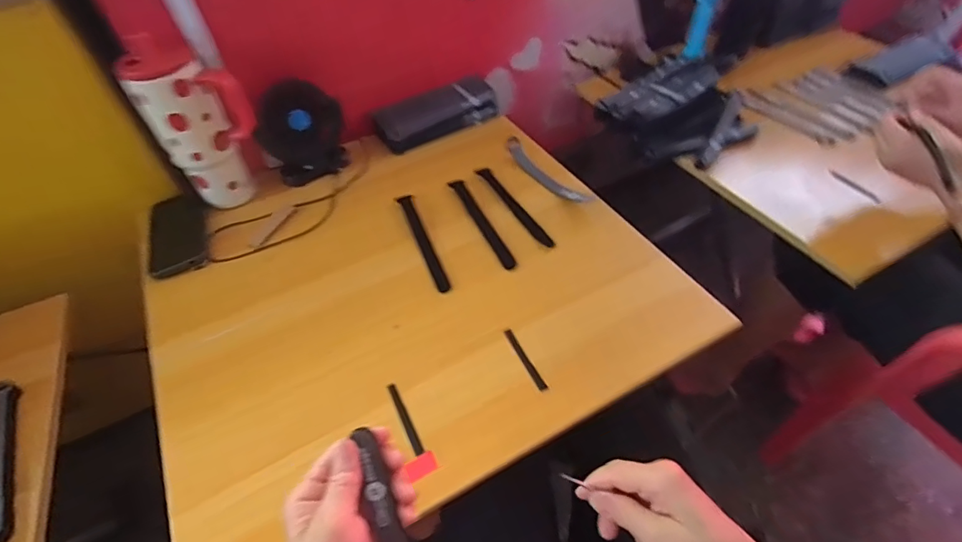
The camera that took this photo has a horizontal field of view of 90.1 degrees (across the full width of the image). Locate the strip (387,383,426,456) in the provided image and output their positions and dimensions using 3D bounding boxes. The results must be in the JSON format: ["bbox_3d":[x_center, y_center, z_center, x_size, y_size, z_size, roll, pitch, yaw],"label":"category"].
[{"bbox_3d":[-0.076,0.149,0.486,0.009,0.007,0.080,-23,52,-15],"label":"strip"}]

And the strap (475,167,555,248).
[{"bbox_3d":[0.046,-0.093,0.678,0.022,0.009,0.183,-23,52,-15],"label":"strap"}]

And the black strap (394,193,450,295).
[{"bbox_3d":[-0.078,-0.044,0.640,0.019,0.007,0.184,-18,50,-11],"label":"black strap"}]

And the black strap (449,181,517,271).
[{"bbox_3d":[0.001,-0.069,0.660,0.019,0.011,0.179,-22,51,-14],"label":"black strap"}]

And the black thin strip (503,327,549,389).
[{"bbox_3d":[0.048,0.095,0.517,0.008,0.008,0.078,-23,51,-14],"label":"black thin strip"}]

